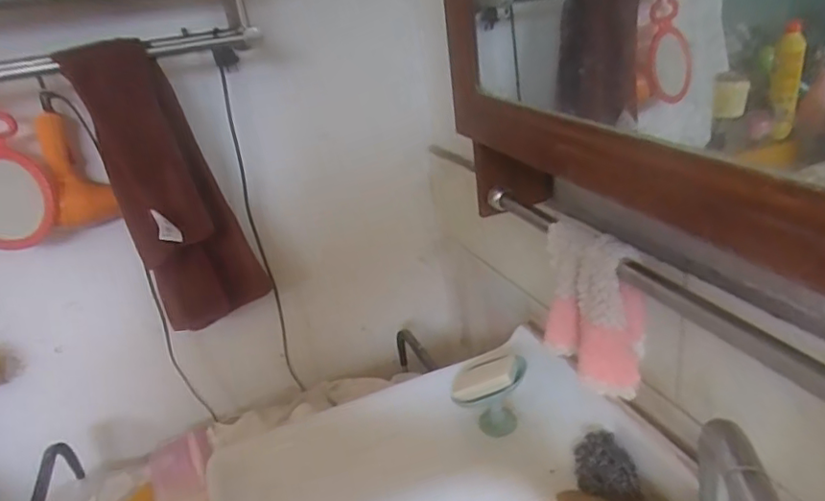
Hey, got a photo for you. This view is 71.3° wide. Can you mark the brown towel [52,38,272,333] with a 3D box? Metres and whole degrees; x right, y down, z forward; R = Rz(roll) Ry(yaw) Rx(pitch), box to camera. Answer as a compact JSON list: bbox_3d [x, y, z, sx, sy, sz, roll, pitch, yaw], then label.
[{"bbox_3d":[-0.298,-0.067,0.742,0.157,0.367,0.095,-16,25,-17],"label":"brown towel"}]

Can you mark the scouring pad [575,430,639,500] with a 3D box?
[{"bbox_3d":[0.205,0.227,0.612,0.059,0.037,0.069,-3,24,12],"label":"scouring pad"}]

